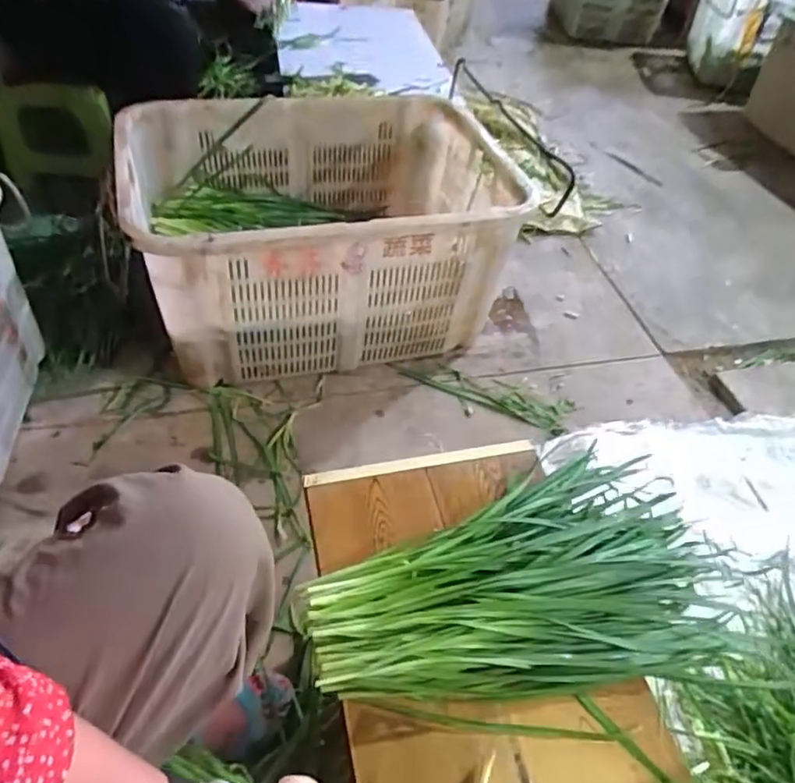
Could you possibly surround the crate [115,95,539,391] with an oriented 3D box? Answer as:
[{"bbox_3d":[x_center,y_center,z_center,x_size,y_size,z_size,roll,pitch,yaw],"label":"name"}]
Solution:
[{"bbox_3d":[-0.142,-0.299,1.203,0.669,0.373,0.495,-8,49,-15],"label":"crate"}]

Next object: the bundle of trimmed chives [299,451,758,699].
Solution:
[{"bbox_3d":[0.136,0.178,0.662,0.448,0.066,0.275,0,47,-8],"label":"bundle of trimmed chives"}]

